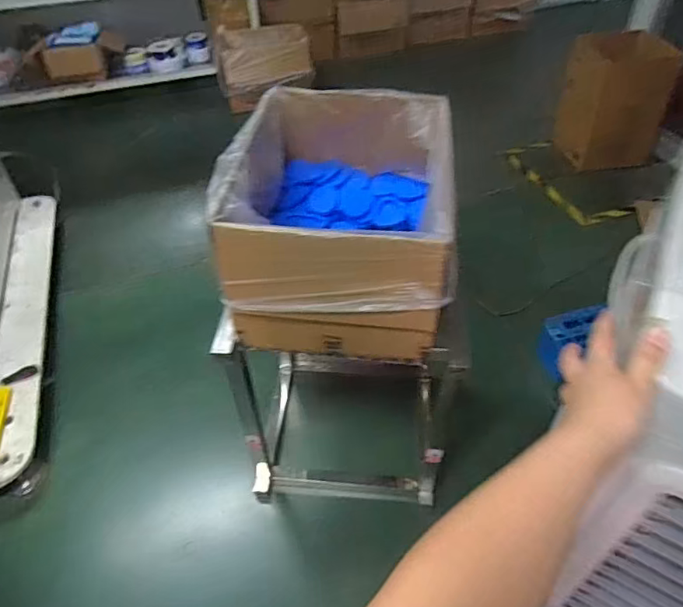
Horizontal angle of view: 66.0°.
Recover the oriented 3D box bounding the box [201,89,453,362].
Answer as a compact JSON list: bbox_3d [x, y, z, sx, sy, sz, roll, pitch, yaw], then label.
[{"bbox_3d":[0.001,-0.179,1.071,0.404,0.322,0.556,2,42,4],"label":"box"}]

